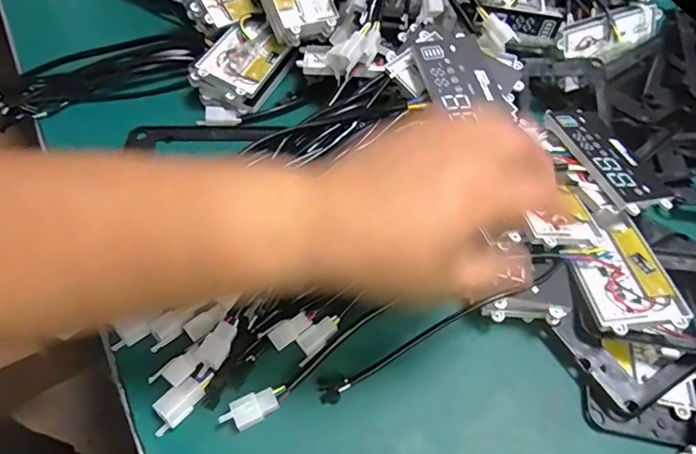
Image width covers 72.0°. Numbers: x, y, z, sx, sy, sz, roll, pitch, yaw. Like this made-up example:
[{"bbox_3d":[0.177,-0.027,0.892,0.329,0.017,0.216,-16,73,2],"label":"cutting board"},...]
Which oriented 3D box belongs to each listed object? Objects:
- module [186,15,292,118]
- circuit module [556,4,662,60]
[{"bbox_3d":[-0.107,-0.172,0.500,0.069,0.042,0.114,29,57,-8],"label":"module"},{"bbox_3d":[0.271,-0.200,0.499,0.116,0.015,0.043,-20,99,-10],"label":"circuit module"}]

